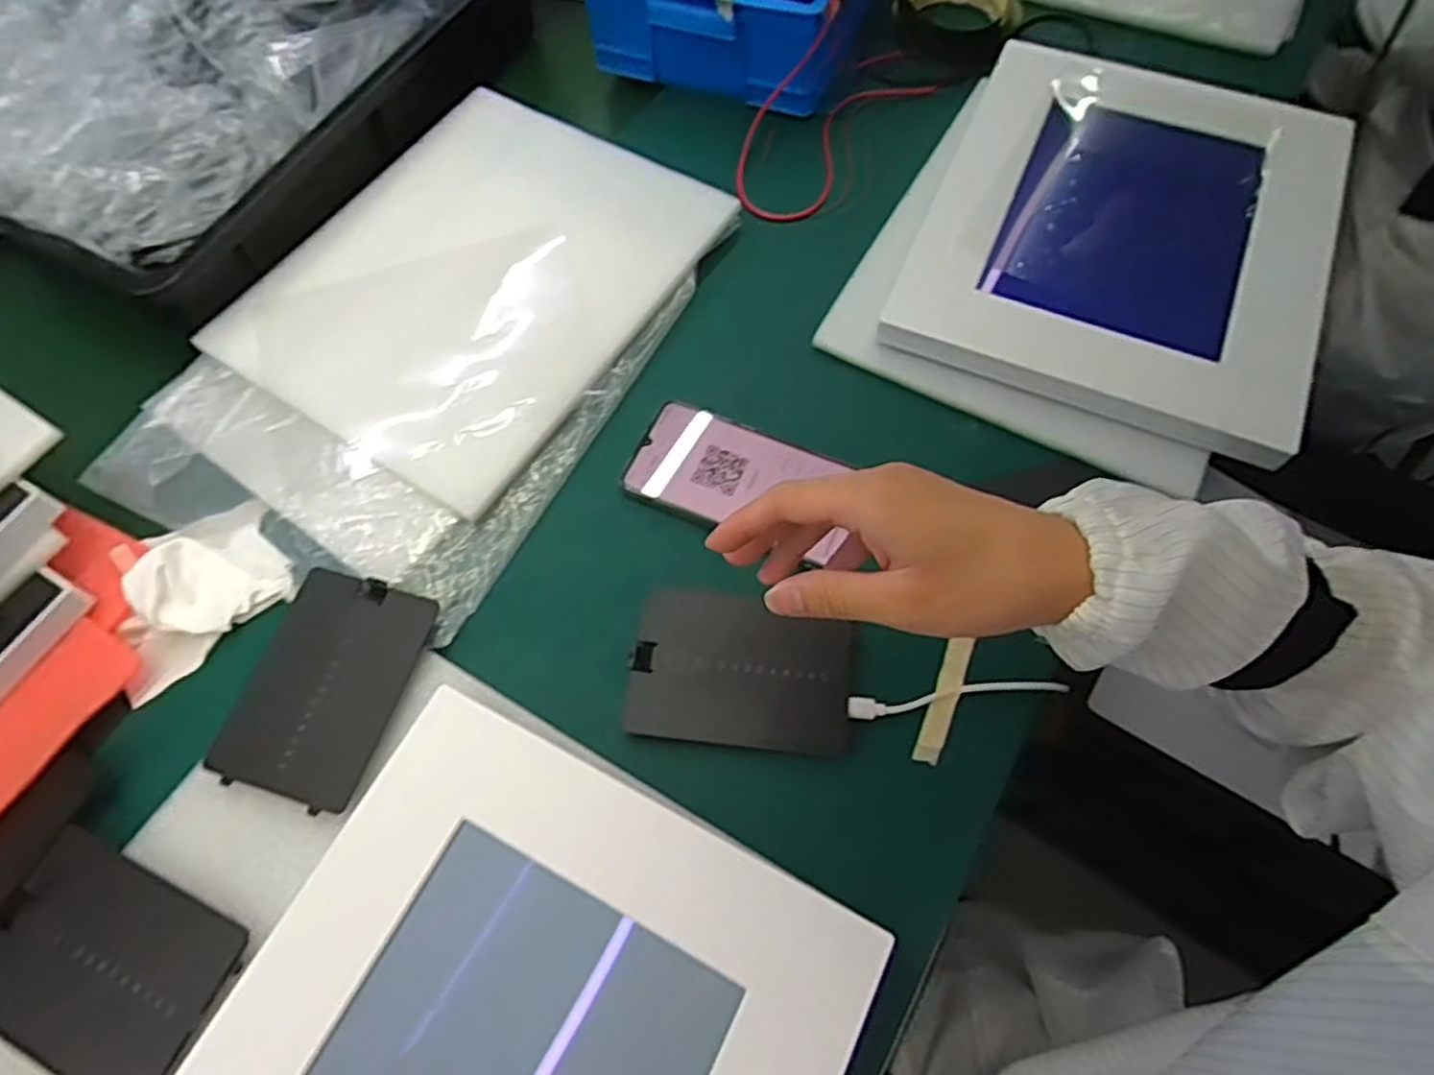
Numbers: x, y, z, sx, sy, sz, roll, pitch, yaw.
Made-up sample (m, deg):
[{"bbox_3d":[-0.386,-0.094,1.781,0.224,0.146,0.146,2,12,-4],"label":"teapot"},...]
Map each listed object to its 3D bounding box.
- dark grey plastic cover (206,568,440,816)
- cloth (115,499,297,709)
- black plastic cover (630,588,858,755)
[{"bbox_3d":[-0.214,0.078,0.418,0.087,0.011,0.118,14,68,4],"label":"dark grey plastic cover"},{"bbox_3d":[-0.305,0.027,0.449,0.098,0.030,0.088,-32,72,-14],"label":"cloth"},{"bbox_3d":[0.013,0.071,0.418,0.118,0.016,0.080,6,67,1],"label":"black plastic cover"}]

